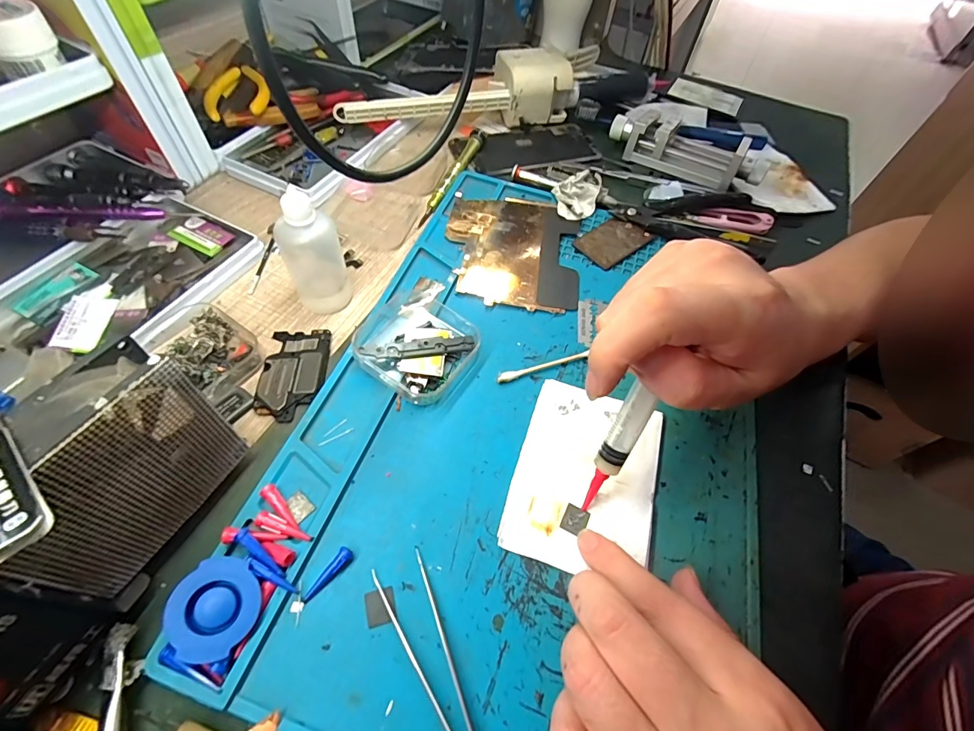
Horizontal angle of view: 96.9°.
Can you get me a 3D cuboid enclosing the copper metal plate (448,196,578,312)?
[{"bbox_3d":[0.020,-0.089,0.327,0.100,0.006,0.112,9,58,0],"label":"copper metal plate"}]

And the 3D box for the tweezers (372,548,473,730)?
[{"bbox_3d":[-0.017,0.141,0.171,0.023,0.008,0.126,-18,59,-15],"label":"tweezers"}]

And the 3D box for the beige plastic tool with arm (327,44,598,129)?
[{"bbox_3d":[-0.009,-0.263,0.415,0.267,0.056,0.055,-12,58,-12],"label":"beige plastic tool with arm"}]

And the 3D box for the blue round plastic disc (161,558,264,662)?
[{"bbox_3d":[-0.115,0.102,0.183,0.033,0.010,0.036,8,66,-18],"label":"blue round plastic disc"}]

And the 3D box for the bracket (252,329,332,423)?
[{"bbox_3d":[-0.117,0.003,0.261,0.037,0.004,0.064,0,56,-4],"label":"bracket"}]

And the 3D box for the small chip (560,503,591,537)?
[{"bbox_3d":[0.045,0.078,0.219,0.012,0.004,0.014,24,58,12],"label":"small chip"}]

